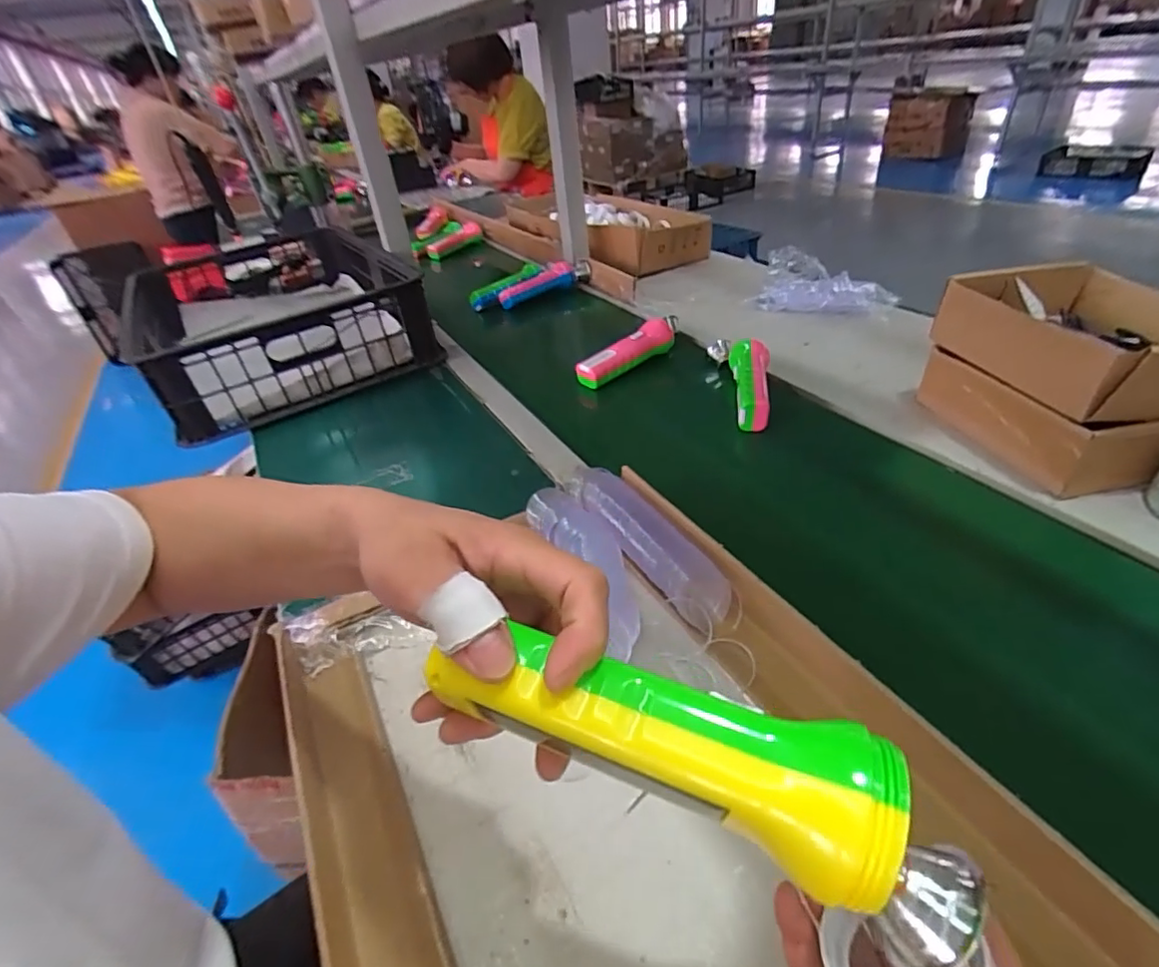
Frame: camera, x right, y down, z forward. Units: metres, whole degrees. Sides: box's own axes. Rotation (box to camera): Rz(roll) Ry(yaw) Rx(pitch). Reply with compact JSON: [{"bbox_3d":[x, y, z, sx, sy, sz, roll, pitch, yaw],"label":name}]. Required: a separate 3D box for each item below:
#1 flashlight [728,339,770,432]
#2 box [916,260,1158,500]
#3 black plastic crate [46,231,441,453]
[{"bbox_3d":[0.214,-0.128,0.730,0.052,0.055,0.163,4,39,16],"label":"flashlight"},{"bbox_3d":[0.518,-0.117,0.586,0.218,0.145,0.225,-11,37,-3],"label":"box"},{"bbox_3d":[-0.568,-0.325,1.051,0.401,0.127,0.673,-26,40,-22],"label":"black plastic crate"}]

